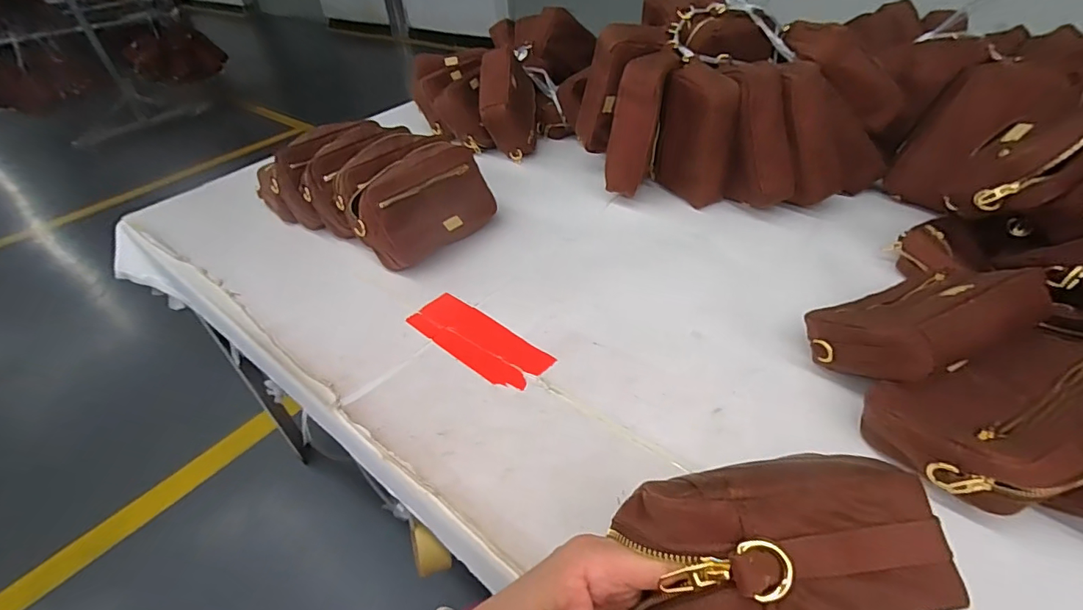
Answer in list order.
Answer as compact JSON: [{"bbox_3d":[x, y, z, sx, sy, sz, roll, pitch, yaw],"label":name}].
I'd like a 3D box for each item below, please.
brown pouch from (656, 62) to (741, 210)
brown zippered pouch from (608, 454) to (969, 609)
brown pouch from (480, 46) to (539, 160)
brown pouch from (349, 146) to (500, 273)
[{"bbox_3d":[0.229,-0.246,0.721,0.061,0.192,0.108,-15,41,-12],"label":"brown pouch"},{"bbox_3d":[0.101,0.108,0.206,0.123,0.053,0.067,-6,40,-1],"label":"brown zippered pouch"},{"bbox_3d":[-0.058,-0.392,0.936,0.067,0.129,0.195,-16,59,34],"label":"brown pouch"},{"bbox_3d":[-0.168,-0.142,0.697,0.200,0.118,0.095,-33,48,-30],"label":"brown pouch"}]

